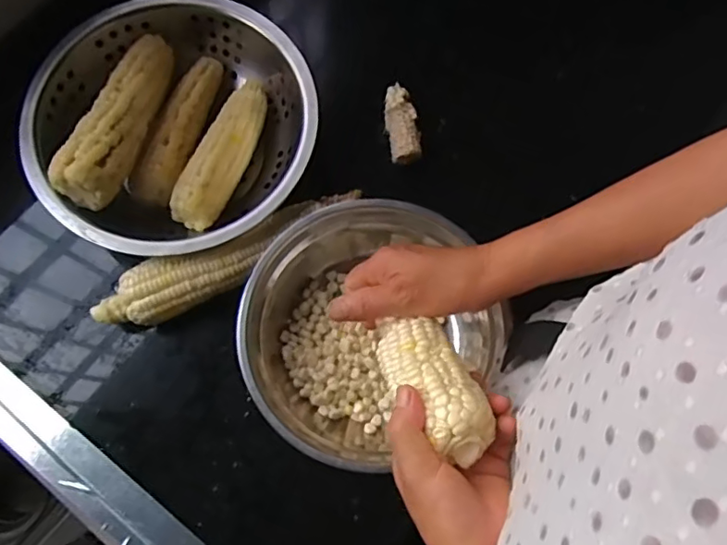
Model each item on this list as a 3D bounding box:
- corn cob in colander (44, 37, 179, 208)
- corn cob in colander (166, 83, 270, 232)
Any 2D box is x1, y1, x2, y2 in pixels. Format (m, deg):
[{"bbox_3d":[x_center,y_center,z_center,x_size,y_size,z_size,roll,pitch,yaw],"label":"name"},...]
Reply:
[{"bbox_3d":[-0.228,-0.153,0.533,0.051,0.039,0.191,13,63,3],"label":"corn cob in colander"},{"bbox_3d":[-0.134,-0.118,0.553,0.044,0.042,0.158,23,77,6],"label":"corn cob in colander"}]

